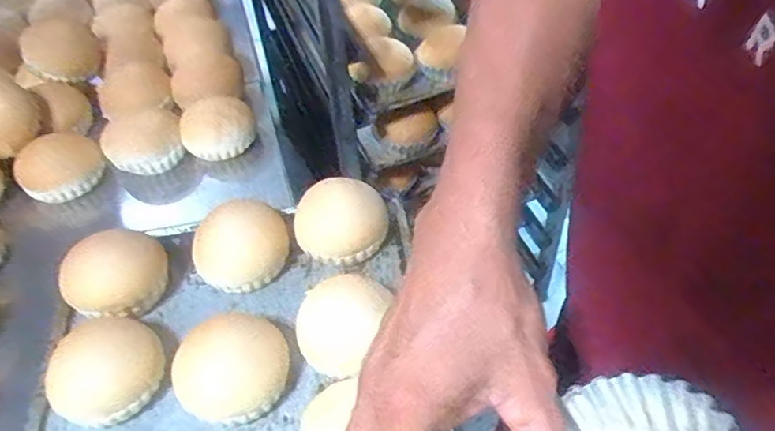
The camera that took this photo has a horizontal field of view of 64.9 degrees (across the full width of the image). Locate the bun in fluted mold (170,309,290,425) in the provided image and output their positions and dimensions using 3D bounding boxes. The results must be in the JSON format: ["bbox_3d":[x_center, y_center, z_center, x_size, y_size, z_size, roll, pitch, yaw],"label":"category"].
[{"bbox_3d":[-0.125,0.124,0.495,0.087,0.041,0.078,-29,52,-20],"label":"bun in fluted mold"}]

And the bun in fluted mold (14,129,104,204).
[{"bbox_3d":[-0.363,-0.055,0.688,0.070,0.041,0.071,0,48,6],"label":"bun in fluted mold"}]

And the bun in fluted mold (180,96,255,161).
[{"bbox_3d":[-0.198,-0.103,0.710,0.084,0.040,0.069,-19,49,-11],"label":"bun in fluted mold"}]

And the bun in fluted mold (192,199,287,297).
[{"bbox_3d":[-0.139,0.027,0.572,0.087,0.044,0.076,-23,50,-14],"label":"bun in fluted mold"}]

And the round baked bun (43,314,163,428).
[{"bbox_3d":[-0.232,0.126,0.502,0.085,0.047,0.079,-3,48,3],"label":"round baked bun"}]

